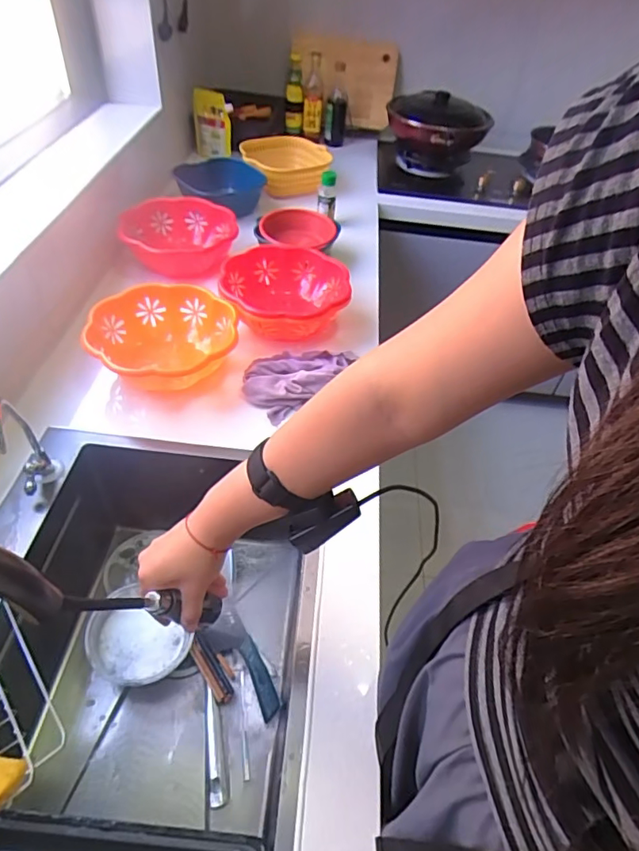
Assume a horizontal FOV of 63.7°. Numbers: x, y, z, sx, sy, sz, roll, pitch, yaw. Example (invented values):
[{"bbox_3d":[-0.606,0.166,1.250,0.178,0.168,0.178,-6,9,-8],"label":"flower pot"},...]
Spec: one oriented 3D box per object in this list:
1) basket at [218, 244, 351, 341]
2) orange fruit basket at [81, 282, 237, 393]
[{"bbox_3d":[-0.070,-0.255,1.034,0.244,0.097,0.247,-1,47,-7],"label":"basket"},{"bbox_3d":[-0.270,-0.140,0.905,0.238,0.100,0.236,-1,47,-6],"label":"orange fruit basket"}]

